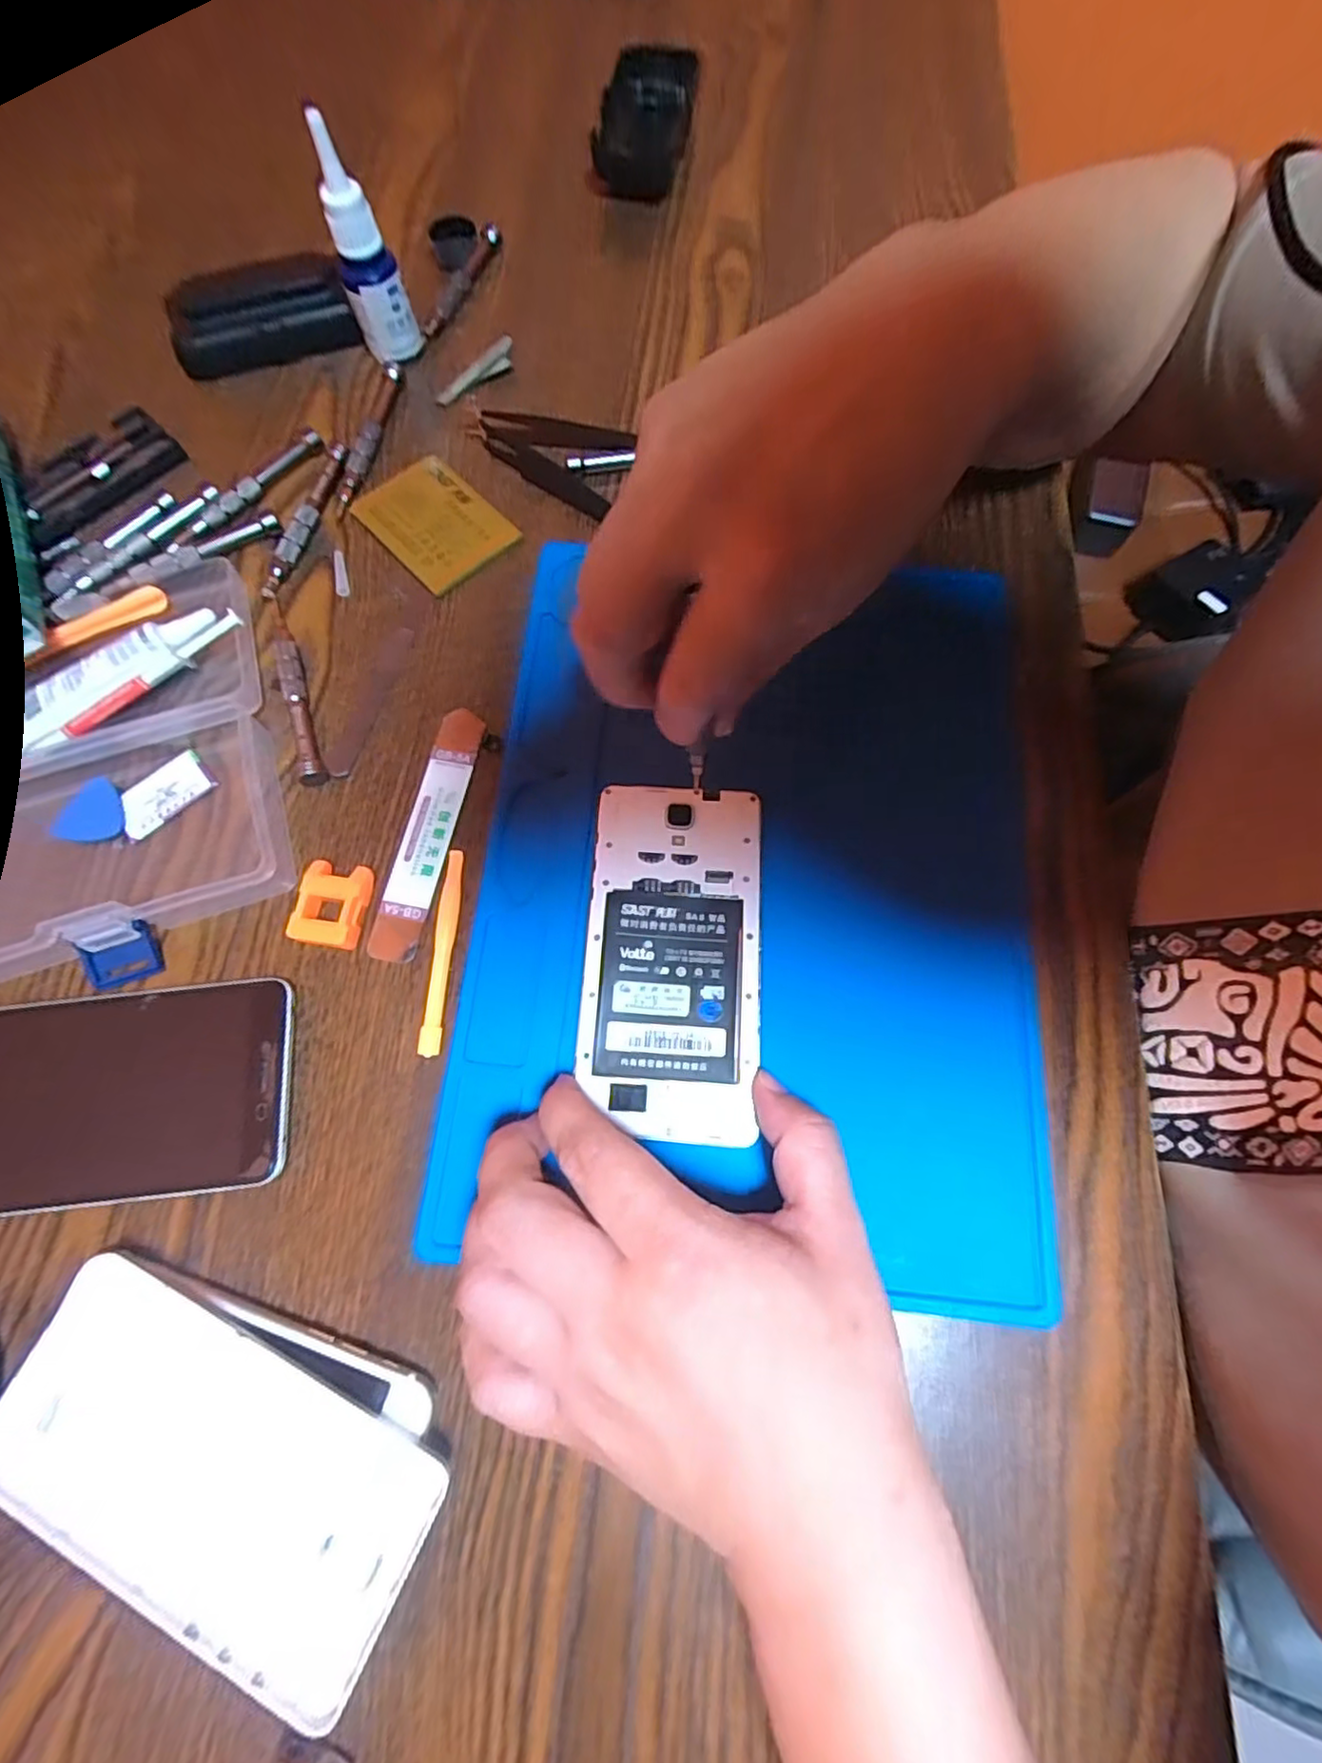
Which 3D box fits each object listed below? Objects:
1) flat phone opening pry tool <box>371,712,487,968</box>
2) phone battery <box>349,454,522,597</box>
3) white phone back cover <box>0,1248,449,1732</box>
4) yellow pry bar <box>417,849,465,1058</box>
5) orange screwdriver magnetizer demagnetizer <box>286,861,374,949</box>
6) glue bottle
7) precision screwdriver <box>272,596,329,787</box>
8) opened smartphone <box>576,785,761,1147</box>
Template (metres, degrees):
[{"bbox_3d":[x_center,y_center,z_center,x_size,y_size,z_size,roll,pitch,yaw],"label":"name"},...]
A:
[{"bbox_3d":[-0.101,-0.023,0.288,0.020,0.004,0.116,11,73,3],"label":"flat phone opening pry tool"},{"bbox_3d":[-0.116,-0.184,0.337,0.054,0.004,0.076,-42,77,-11],"label":"phone battery"},{"bbox_3d":[-0.146,0.189,0.217,0.144,0.014,0.071,25,75,7],"label":"white phone back cover"},{"bbox_3d":[-0.089,0.027,0.270,0.009,0.007,0.084,1,73,0],"label":"yellow pry bar"},{"bbox_3d":[-0.135,0.010,0.274,0.026,0.013,0.034,7,73,2],"label":"orange screwdriver magnetizer demagnetizer"},{"bbox_3d":[-0.150,-0.316,0.334,0.025,0.092,0.023,35,76,10],"label":"glue bottle"},{"bbox_3d":[-0.170,-0.090,0.307,0.011,0.009,0.102,-18,74,-5],"label":"precision screwdriver"},{"bbox_3d":[0.005,0.028,0.265,0.069,0.006,0.140,1,74,0],"label":"opened smartphone"}]

